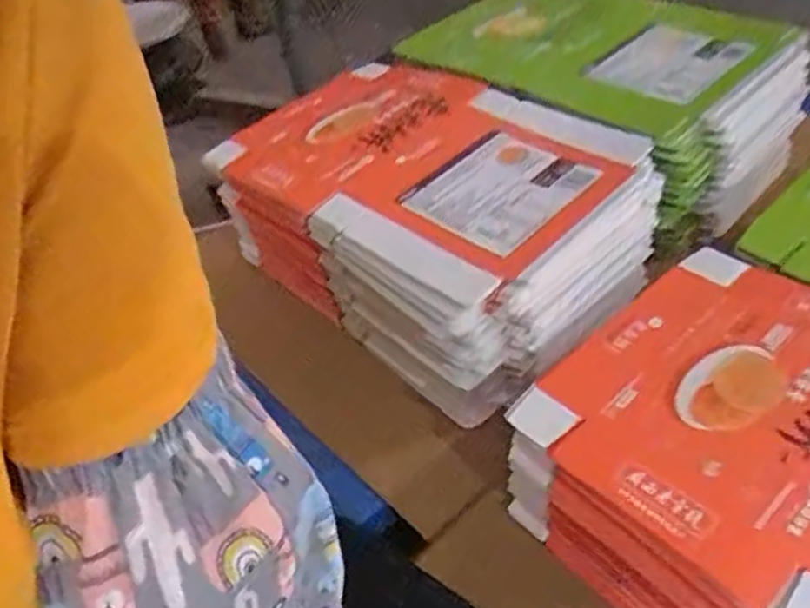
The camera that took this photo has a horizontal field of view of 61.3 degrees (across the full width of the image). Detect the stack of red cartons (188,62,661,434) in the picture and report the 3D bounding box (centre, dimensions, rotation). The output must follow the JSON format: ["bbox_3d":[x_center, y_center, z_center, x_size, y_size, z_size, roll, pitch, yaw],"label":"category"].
[{"bbox_3d":[0.026,-0.106,0.801,0.303,0.184,0.502,-33,46,-26],"label":"stack of red cartons"}]

